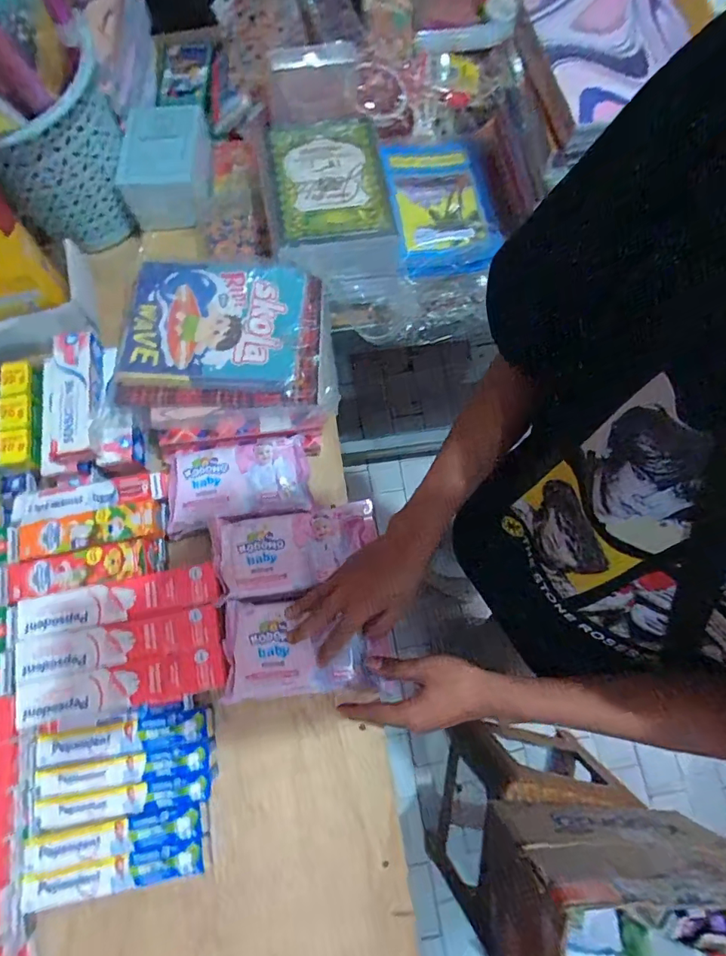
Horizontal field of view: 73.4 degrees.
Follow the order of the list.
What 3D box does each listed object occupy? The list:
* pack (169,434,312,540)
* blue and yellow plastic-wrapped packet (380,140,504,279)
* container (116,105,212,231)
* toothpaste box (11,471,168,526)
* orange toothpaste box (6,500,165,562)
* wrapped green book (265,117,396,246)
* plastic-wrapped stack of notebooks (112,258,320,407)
[{"bbox_3d":[-0.157,0.004,0.607,0.174,0.042,0.101,-8,75,-2],"label":"pack"},{"bbox_3d":[0.110,-0.391,0.689,0.143,0.032,0.223,-8,75,-2],"label":"blue and yellow plastic-wrapped packet"},{"bbox_3d":[-0.289,-0.475,0.746,0.124,0.078,0.153,-2,75,-1],"label":"container"},{"bbox_3d":[-0.341,0.024,0.612,0.179,0.030,0.045,-10,75,-3],"label":"toothpaste box"},{"bbox_3d":[-0.332,0.061,0.588,0.177,0.028,0.048,-11,75,-3],"label":"orange toothpaste box"},{"bbox_3d":[-0.041,-0.392,0.643,0.144,0.031,0.201,-10,75,-3],"label":"wrapped green book"},{"bbox_3d":[-0.174,-0.177,0.615,0.244,0.053,0.191,0,75,0],"label":"plastic-wrapped stack of notebooks"}]

